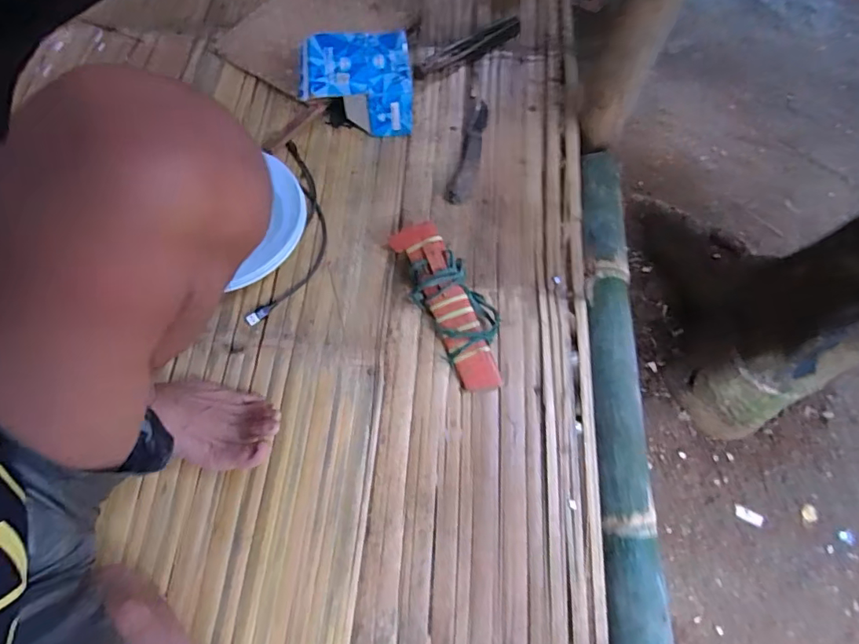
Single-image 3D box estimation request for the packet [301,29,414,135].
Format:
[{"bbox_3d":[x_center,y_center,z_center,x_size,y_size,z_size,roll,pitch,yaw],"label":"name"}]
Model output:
[{"bbox_3d":[-0.108,-0.346,0.732,0.156,0.089,0.122,-3,66,-4],"label":"packet"}]

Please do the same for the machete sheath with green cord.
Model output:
[{"bbox_3d":[0.032,-0.024,0.625,0.078,0.038,0.227,-23,69,-12],"label":"machete sheath with green cord"}]

